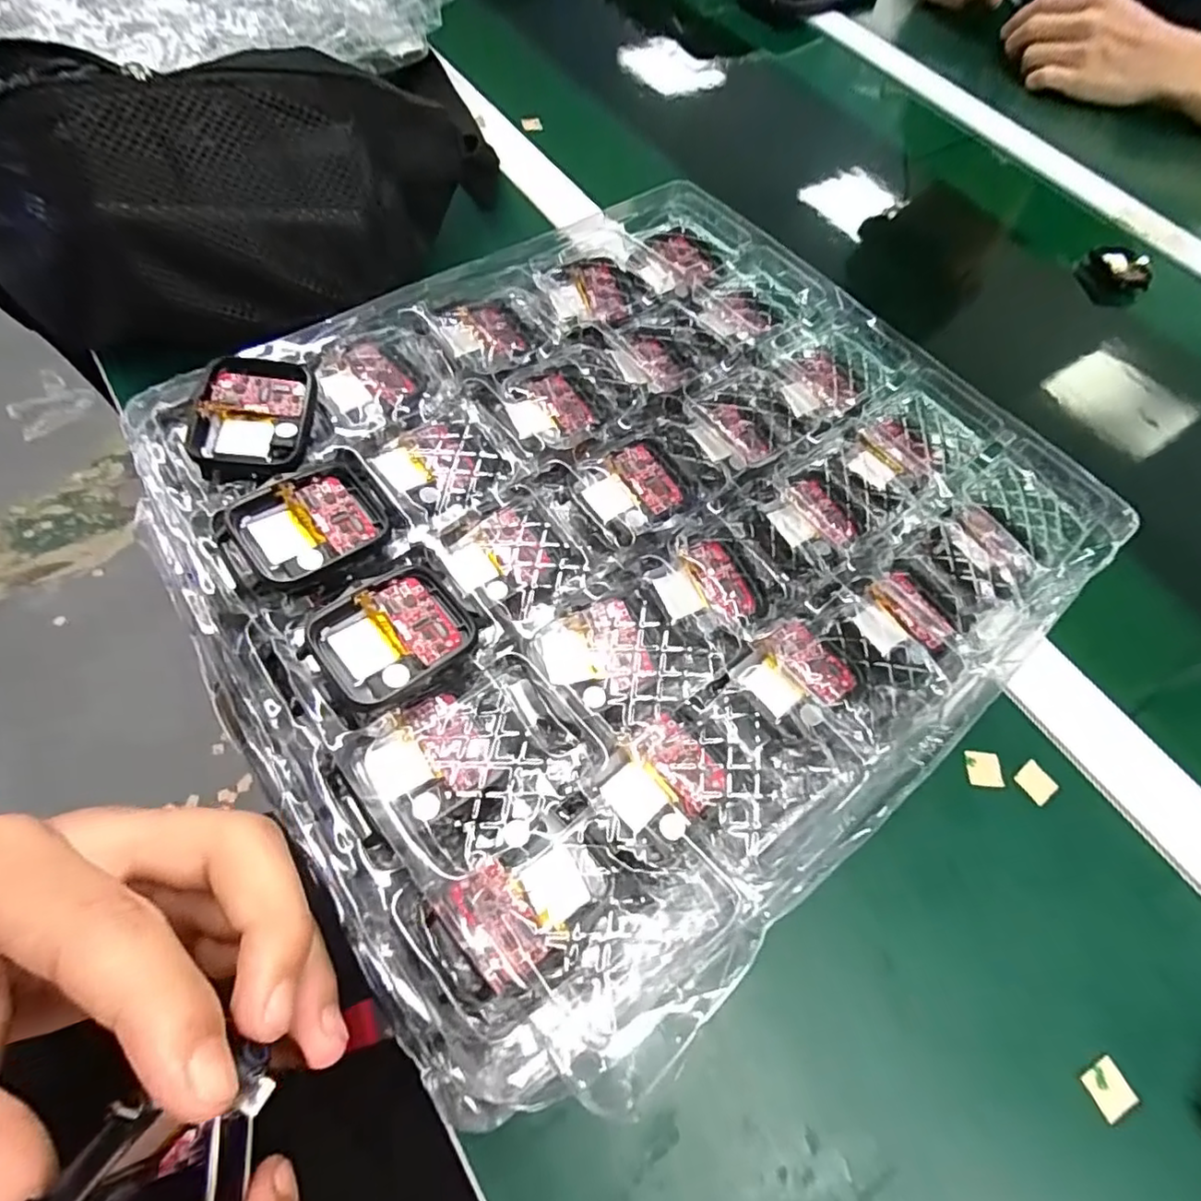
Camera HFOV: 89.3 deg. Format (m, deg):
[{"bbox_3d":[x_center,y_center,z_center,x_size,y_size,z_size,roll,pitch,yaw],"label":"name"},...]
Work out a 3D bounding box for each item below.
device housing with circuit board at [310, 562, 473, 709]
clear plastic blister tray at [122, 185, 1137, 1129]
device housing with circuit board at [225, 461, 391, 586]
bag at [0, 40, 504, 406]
[{"bbox_3d":[-0.063,0.012,0.190,0.044,0.016,0.037,-32,70,-20],"label":"device housing with circuit board"},{"bbox_3d":[0.014,-0.042,0.226,0.301,0.028,0.261,-35,71,-21],"label":"clear plastic blister tray"},{"bbox_3d":[-0.096,-0.025,0.204,0.044,0.014,0.037,-35,71,-21],"label":"device housing with circuit board"},{"bbox_3d":[-0.192,-0.225,0.339,0.301,0.099,0.130,-21,67,-16],"label":"bag"}]

